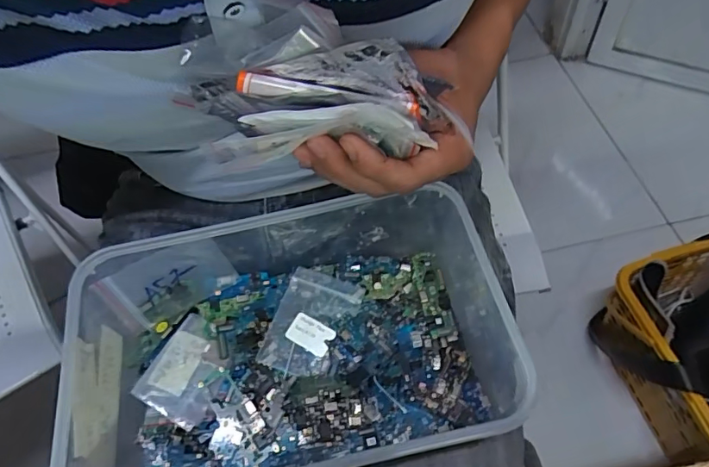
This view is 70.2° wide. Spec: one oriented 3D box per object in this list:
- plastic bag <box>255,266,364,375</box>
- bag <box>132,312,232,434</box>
[{"bbox_3d":[-0.030,0.061,0.350,0.051,0.009,0.075,14,58,14],"label":"plastic bag"},{"bbox_3d":[-0.109,0.088,0.330,0.048,0.010,0.062,24,61,19],"label":"bag"}]

